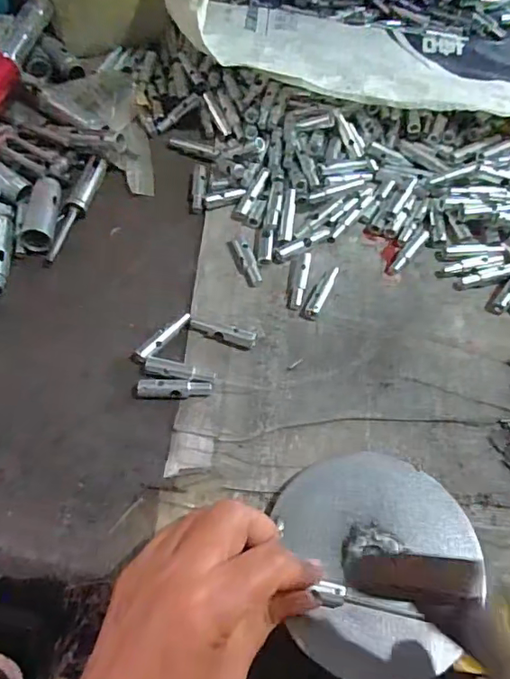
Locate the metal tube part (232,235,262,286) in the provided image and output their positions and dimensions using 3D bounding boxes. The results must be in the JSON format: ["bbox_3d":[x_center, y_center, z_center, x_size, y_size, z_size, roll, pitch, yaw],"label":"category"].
[{"bbox_3d":[-0.006,-0.065,0.439,0.013,0.006,0.049,-18,62,-11],"label":"metal tube part"}]

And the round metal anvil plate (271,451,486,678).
[{"bbox_3d":[0.074,0.129,0.321,0.110,0.020,0.124,-5,60,-4],"label":"round metal anvil plate"}]

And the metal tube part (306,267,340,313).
[{"bbox_3d":[0.054,-0.040,0.422,0.009,0.004,0.048,23,62,12],"label":"metal tube part"}]

